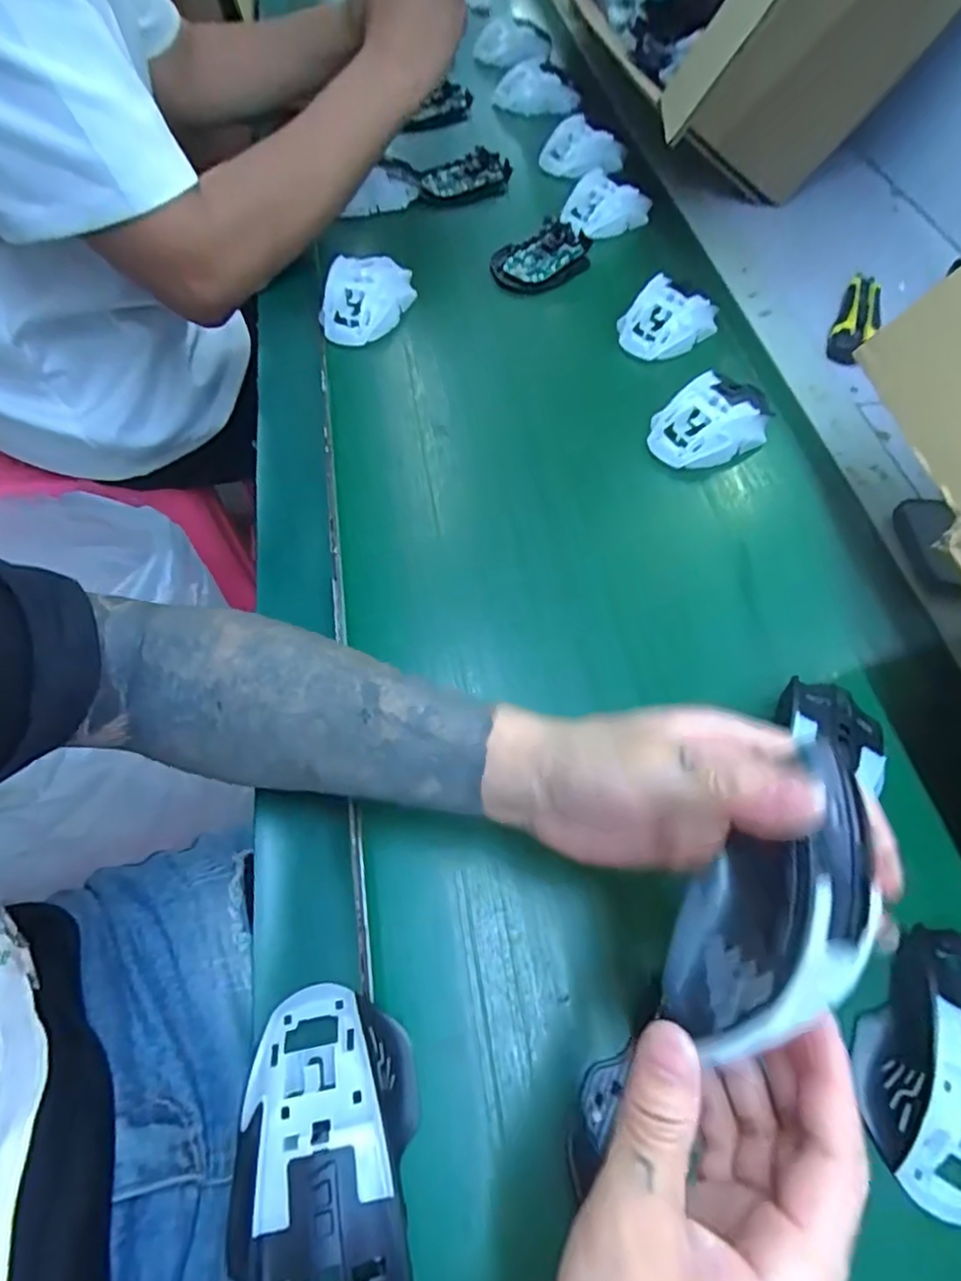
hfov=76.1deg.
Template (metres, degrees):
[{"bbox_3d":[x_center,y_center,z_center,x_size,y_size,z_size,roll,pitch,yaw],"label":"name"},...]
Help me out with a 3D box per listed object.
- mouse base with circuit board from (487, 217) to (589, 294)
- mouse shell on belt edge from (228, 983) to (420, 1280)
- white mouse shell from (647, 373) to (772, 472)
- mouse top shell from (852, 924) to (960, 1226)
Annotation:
[{"bbox_3d":[0.069,-0.391,0.622,0.114,0.025,0.065,-36,68,-23],"label":"mouse base with circuit board"},{"bbox_3d":[-0.063,0.211,0.254,0.069,0.043,0.113,1,58,-4],"label":"mouse shell on belt edge"},{"bbox_3d":[0.179,-0.172,0.491,0.088,0.035,0.064,-29,65,-20],"label":"white mouse shell"},{"bbox_3d":[0.217,0.191,0.280,0.065,0.031,0.115,26,60,11],"label":"mouse top shell"}]

